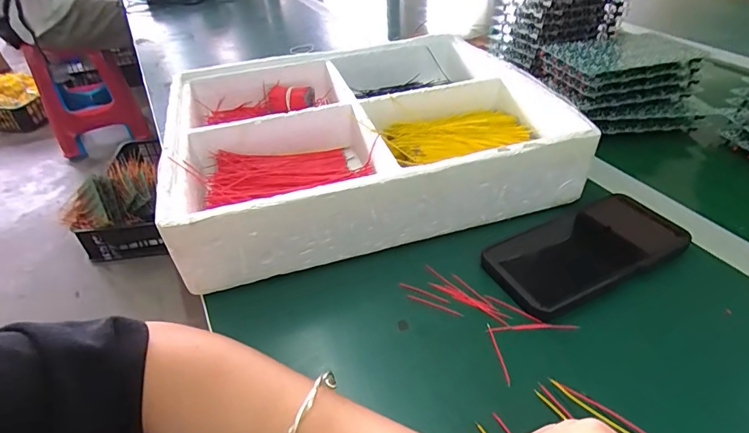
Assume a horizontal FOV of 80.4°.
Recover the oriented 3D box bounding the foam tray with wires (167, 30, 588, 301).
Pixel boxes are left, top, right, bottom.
[{"bbox_3d":[-0.022,-0.094,0.496,0.377,0.088,0.322,-12,40,-12],"label":"foam tray with wires"}]

